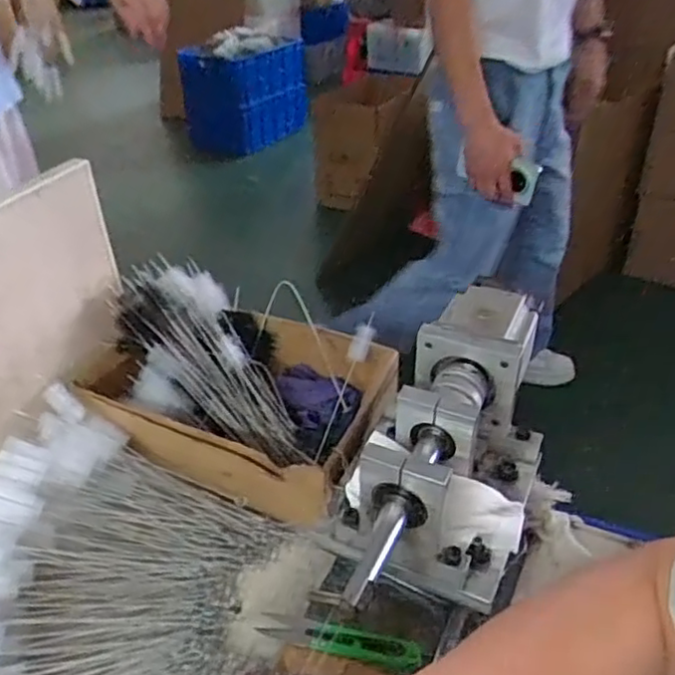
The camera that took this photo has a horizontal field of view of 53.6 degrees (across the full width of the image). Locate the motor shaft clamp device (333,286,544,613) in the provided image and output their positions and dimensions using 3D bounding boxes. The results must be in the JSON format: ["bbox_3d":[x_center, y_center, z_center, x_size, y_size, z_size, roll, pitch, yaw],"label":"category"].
[{"bbox_3d":[0.085,0.091,0.524,0.142,0.131,0.316,19,40,27],"label":"motor shaft clamp device"}]

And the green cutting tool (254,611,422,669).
[{"bbox_3d":[0.001,0.214,0.477,0.115,0.005,0.023,7,35,12],"label":"green cutting tool"}]

